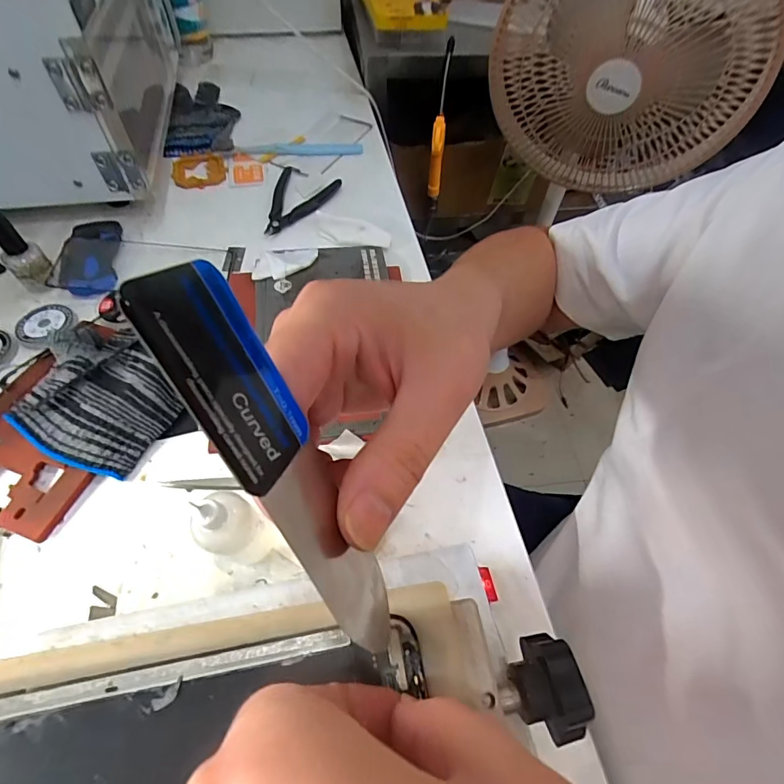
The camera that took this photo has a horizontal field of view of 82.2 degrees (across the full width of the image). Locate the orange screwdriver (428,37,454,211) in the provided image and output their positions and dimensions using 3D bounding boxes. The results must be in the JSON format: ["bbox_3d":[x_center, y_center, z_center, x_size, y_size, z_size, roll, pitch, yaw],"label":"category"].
[{"bbox_3d":[0.075,-0.400,0.712,0.022,0.253,0.032,6,56,2],"label":"orange screwdriver"}]

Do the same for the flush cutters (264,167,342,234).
[{"bbox_3d":[-0.114,-0.218,0.510,0.077,0.009,0.110,20,58,11],"label":"flush cutters"}]

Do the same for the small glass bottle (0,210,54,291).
[{"bbox_3d":[-0.335,-0.127,0.404,0.032,0.075,0.025,-38,65,-24],"label":"small glass bottle"}]

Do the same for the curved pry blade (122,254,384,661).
[{"bbox_3d":[-0.028,0.021,0.120,0.004,0.112,0.033,-18,20,23],"label":"curved pry blade"}]

